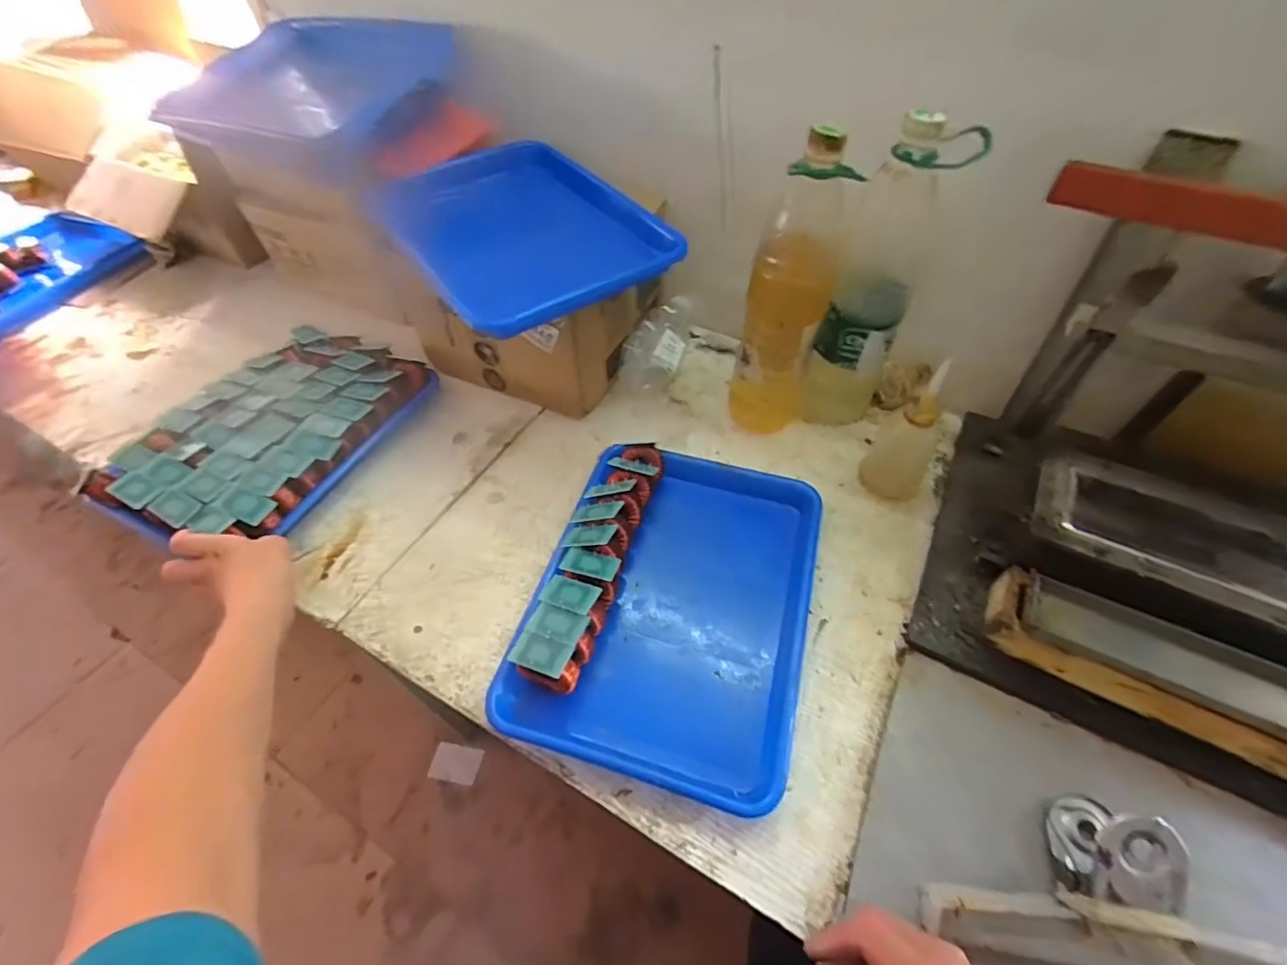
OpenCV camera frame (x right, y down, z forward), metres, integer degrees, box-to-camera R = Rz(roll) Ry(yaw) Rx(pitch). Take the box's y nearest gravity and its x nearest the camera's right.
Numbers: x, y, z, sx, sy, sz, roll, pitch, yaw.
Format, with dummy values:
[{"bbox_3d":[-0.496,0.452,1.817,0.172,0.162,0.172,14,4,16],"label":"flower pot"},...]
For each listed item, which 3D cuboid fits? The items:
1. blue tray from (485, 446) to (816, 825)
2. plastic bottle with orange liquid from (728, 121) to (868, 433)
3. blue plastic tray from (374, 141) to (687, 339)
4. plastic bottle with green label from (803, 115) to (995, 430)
[{"bbox_3d":[0.032,0.105,0.519,0.245,0.043,0.316,14,53,11],"label":"blue tray"},{"bbox_3d":[0.147,-0.184,0.553,0.082,0.277,0.071,12,53,10],"label":"plastic bottle with orange liquid"},{"bbox_3d":[-0.135,-0.284,0.611,0.240,0.034,0.323,-28,57,-20],"label":"blue plastic tray"},{"bbox_3d":[0.235,-0.187,0.575,0.088,0.320,0.081,14,54,11],"label":"plastic bottle with green label"}]

